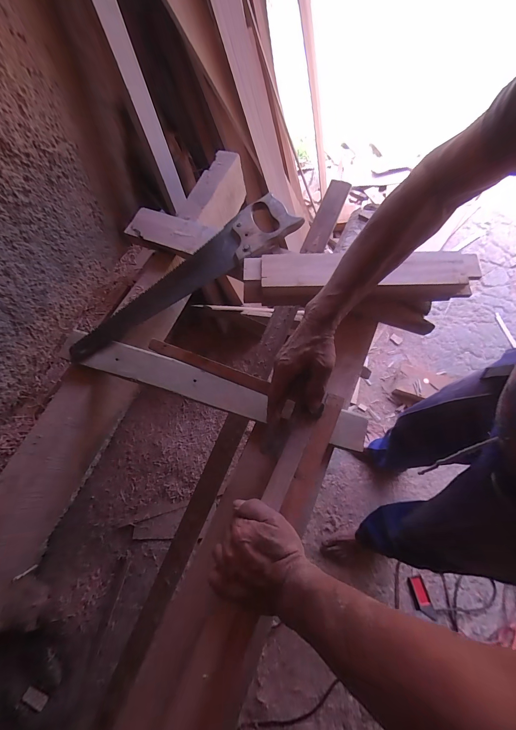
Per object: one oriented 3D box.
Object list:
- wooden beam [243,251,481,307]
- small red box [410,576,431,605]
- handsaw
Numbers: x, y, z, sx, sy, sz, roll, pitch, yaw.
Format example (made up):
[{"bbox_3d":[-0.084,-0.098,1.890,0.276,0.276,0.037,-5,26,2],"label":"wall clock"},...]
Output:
[{"bbox_3d":[0.180,-0.154,0.543,0.413,0.067,0.087,-2,66,1],"label":"wooden beam"},{"bbox_3d":[0.529,0.734,0.960,0.036,0.015,0.076,-12,67,-3],"label":"small red box"},{"bbox_3d":[-0.154,-0.186,0.600,0.503,0.025,0.115,-33,63,-4],"label":"handsaw"}]

